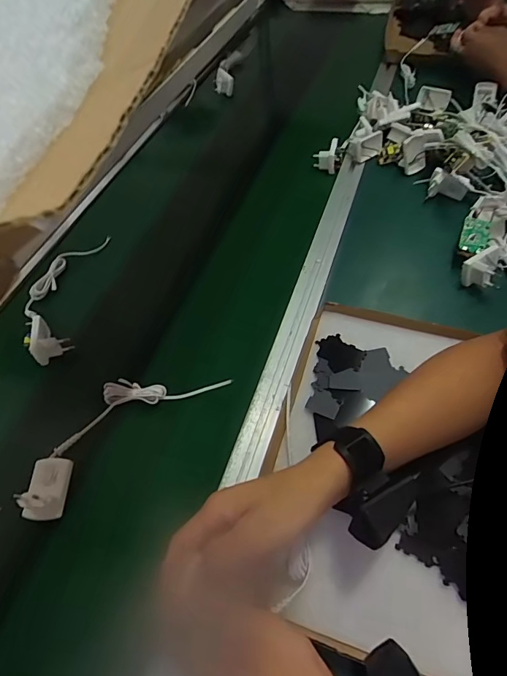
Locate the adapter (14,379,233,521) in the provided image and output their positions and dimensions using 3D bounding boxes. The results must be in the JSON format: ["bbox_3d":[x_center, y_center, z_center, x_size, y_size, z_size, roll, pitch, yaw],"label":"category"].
[{"bbox_3d":[-0.156,0.092,0.475,0.242,0.036,0.092,-39,60,-22],"label":"adapter"}]

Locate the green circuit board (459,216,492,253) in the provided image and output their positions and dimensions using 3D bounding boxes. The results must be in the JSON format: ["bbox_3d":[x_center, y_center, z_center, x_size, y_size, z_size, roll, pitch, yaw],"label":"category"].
[{"bbox_3d":[0.319,-0.146,0.596,0.042,0.007,0.054,21,78,-2],"label":"green circuit board"}]

